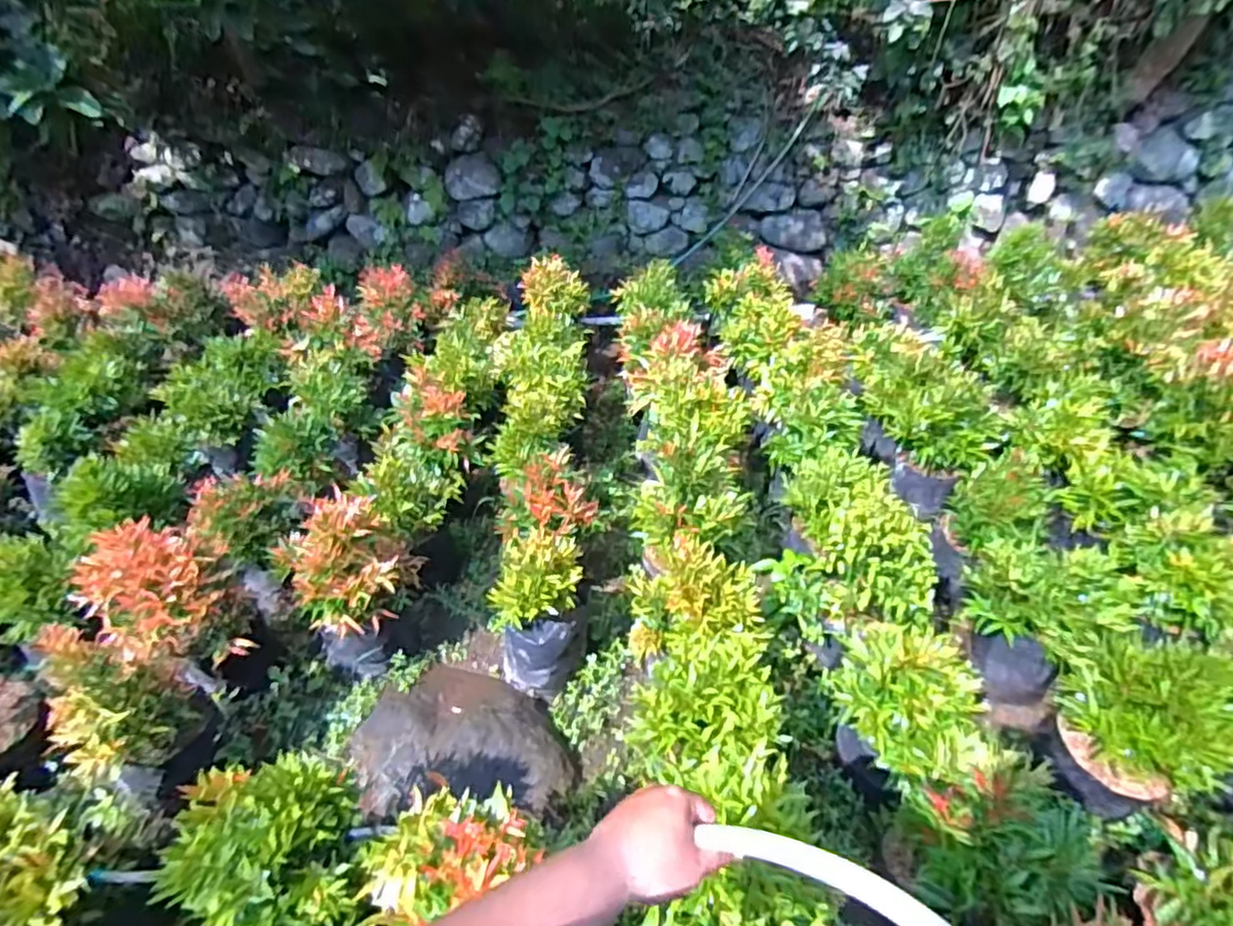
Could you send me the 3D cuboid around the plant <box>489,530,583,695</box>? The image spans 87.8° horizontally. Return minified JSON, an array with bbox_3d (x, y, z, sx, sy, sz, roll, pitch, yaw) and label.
[{"bbox_3d":[-0.208,0.358,1.660,0.234,0.434,0.274,-11,39,-11],"label":"plant"}]

